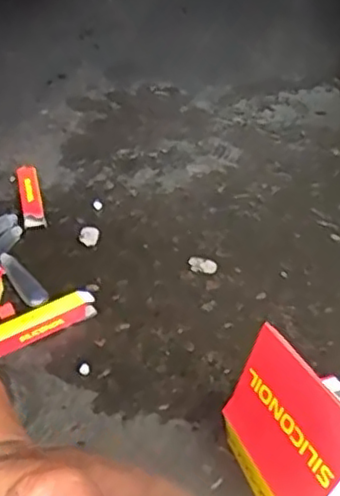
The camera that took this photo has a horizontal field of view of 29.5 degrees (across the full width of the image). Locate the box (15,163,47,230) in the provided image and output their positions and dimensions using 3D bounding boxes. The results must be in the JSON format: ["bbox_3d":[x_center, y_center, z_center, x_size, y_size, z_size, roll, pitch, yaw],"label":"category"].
[{"bbox_3d":[-0.191,-0.073,0.879,0.027,0.023,0.126,-10,41,-13],"label":"box"}]

